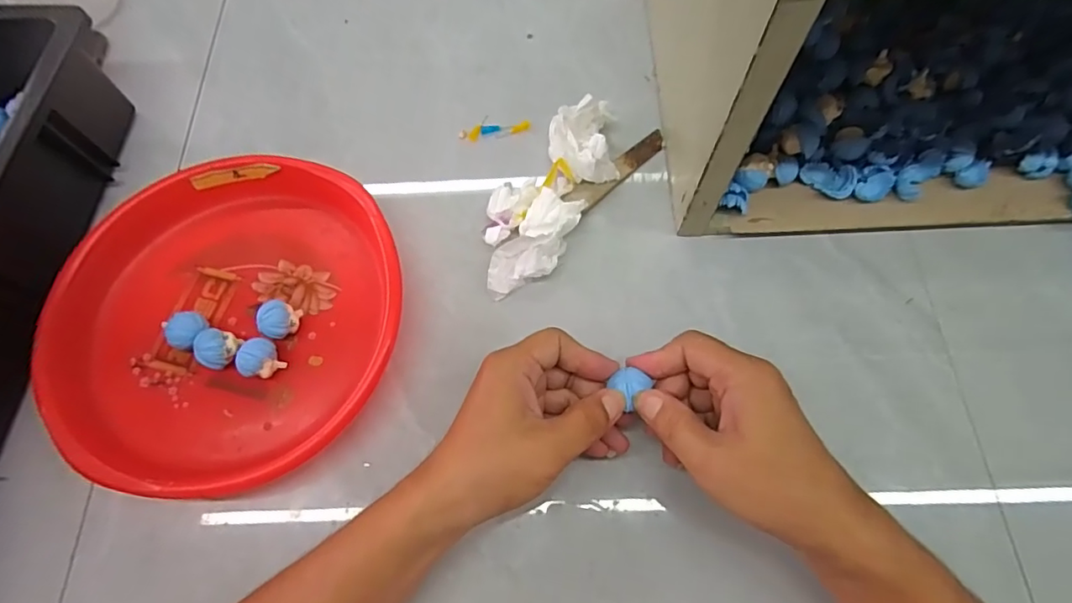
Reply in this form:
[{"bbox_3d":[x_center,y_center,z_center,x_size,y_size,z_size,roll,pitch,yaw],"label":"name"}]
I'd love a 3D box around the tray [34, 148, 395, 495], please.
[{"bbox_3d":[-0.224,0.009,0.397,0.247,0.037,0.245,-1,68,2],"label":"tray"}]

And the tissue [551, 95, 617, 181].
[{"bbox_3d":[0.039,-0.130,0.442,0.053,0.034,0.067,-2,68,2],"label":"tissue"}]

